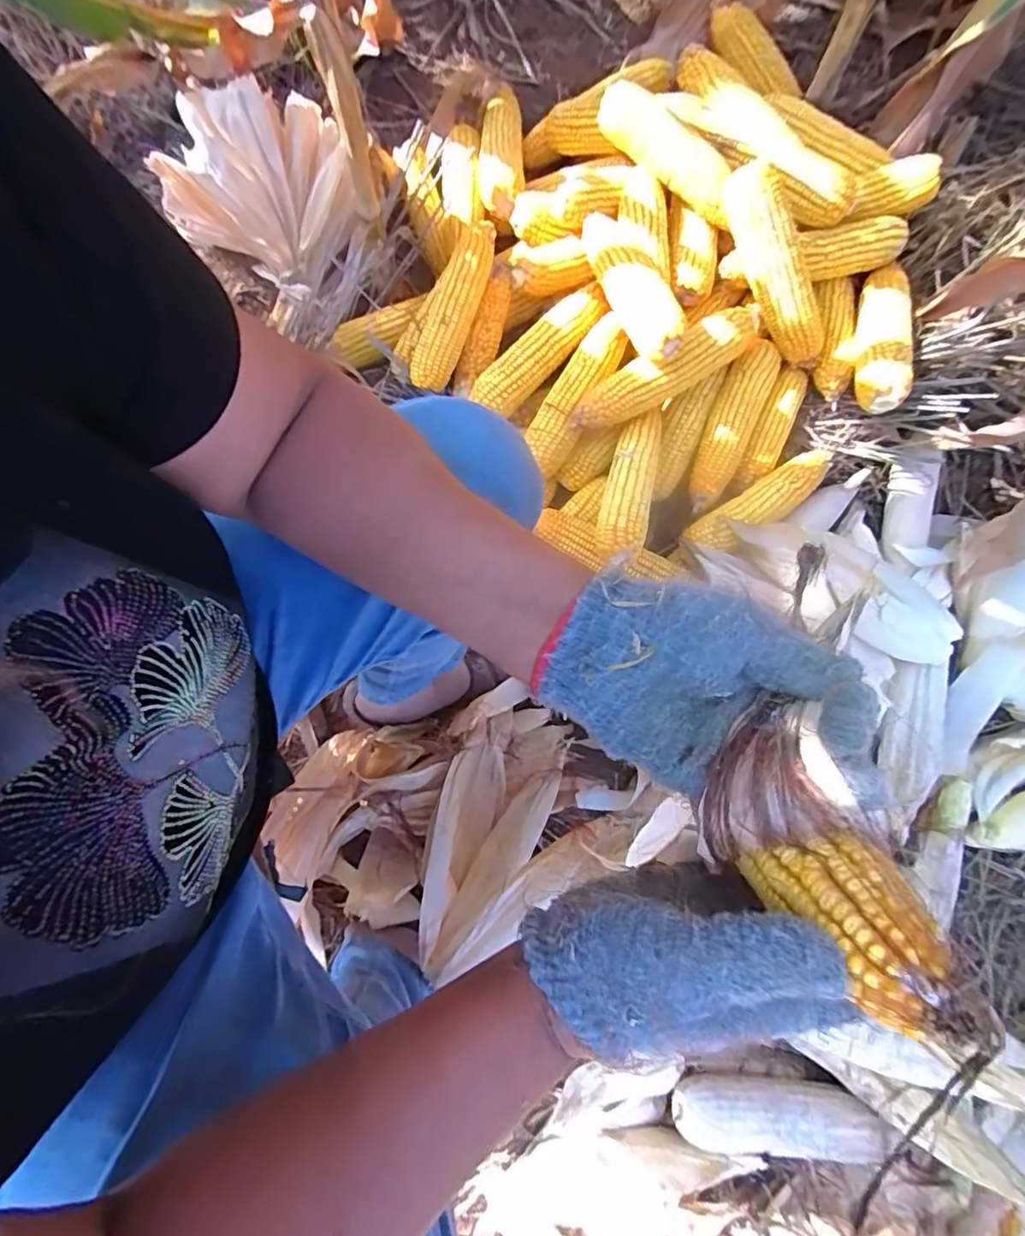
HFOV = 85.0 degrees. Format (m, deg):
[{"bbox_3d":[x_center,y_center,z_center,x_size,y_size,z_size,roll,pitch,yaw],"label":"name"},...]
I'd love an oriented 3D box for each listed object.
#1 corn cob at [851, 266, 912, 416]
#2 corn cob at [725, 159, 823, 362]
[{"bbox_3d":[0.449,-0.338,0.678,0.057,0.050,0.195,13,75,4],"label":"corn cob"},{"bbox_3d":[0.308,-0.407,0.662,0.052,0.068,0.226,-41,115,-10],"label":"corn cob"}]

